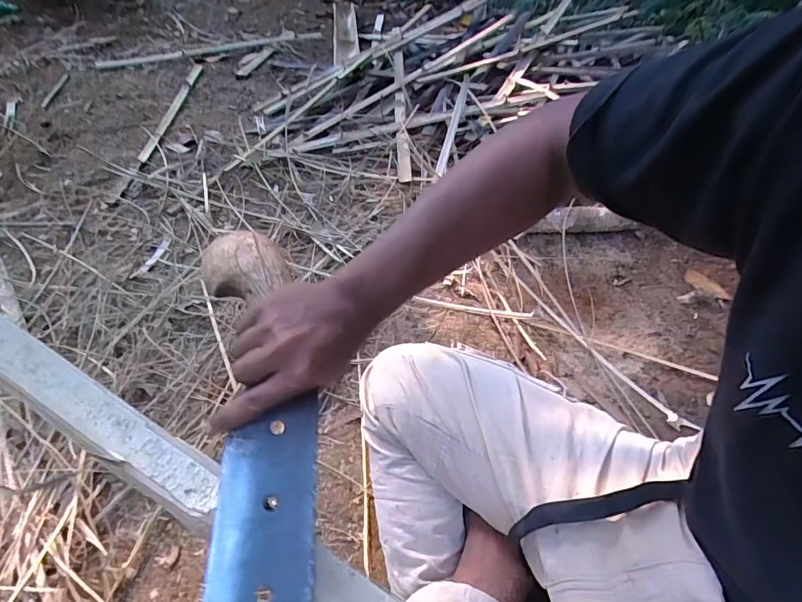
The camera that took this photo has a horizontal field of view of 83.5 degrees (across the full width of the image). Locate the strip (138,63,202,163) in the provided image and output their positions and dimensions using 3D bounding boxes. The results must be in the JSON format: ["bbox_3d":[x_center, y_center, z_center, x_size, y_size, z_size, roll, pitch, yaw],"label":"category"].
[{"bbox_3d":[-0.767,-0.668,1.531,0.037,0.013,0.701,-4,49,-1],"label":"strip"}]

